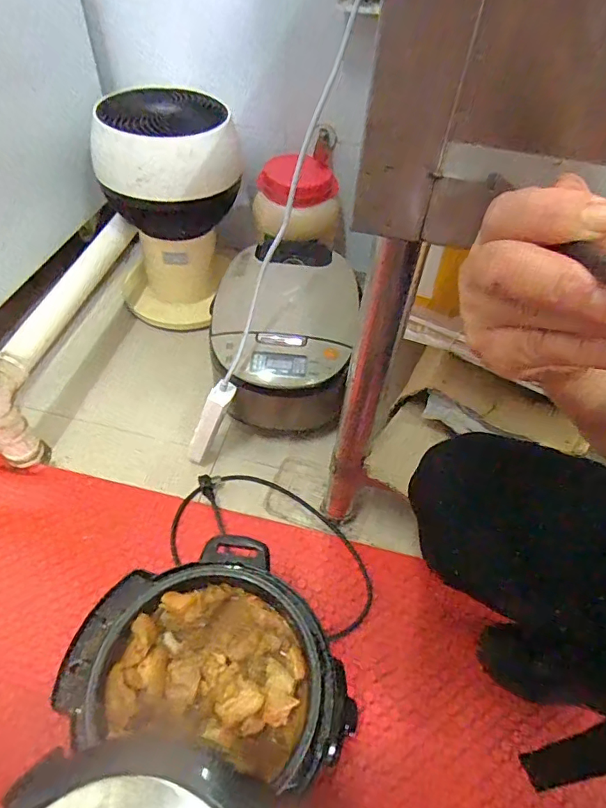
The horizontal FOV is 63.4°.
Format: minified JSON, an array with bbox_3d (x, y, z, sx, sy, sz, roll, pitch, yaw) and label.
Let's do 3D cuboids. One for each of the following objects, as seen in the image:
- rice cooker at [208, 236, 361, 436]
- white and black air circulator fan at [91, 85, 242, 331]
[{"bbox_3d":[-0.038,-0.145,0.908,0.230,0.187,0.357,2,52,-2],"label":"rice cooker"},{"bbox_3d":[-0.250,-0.367,0.978,0.253,0.393,0.197,-7,53,-9],"label":"white and black air circulator fan"}]

